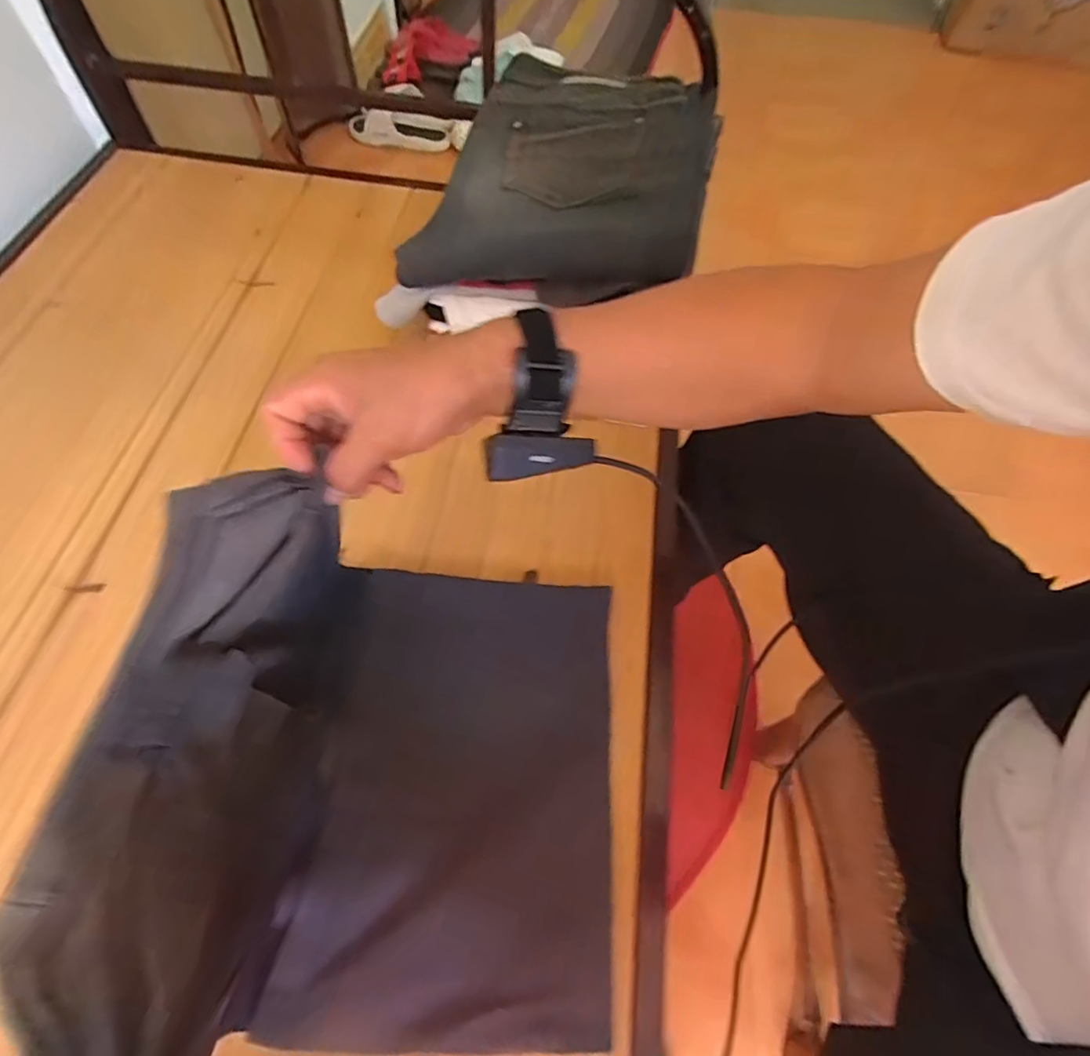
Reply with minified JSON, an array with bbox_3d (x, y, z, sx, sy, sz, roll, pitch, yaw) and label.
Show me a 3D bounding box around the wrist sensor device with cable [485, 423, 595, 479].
[{"bbox_3d":[-0.004,-0.049,0.367,0.071,0.027,0.022,-8,19,-14],"label":"wrist sensor device with cable"}]

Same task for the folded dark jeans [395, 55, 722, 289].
[{"bbox_3d":[0.027,-0.347,0.557,0.254,0.064,0.299,14,61,4],"label":"folded dark jeans"}]

